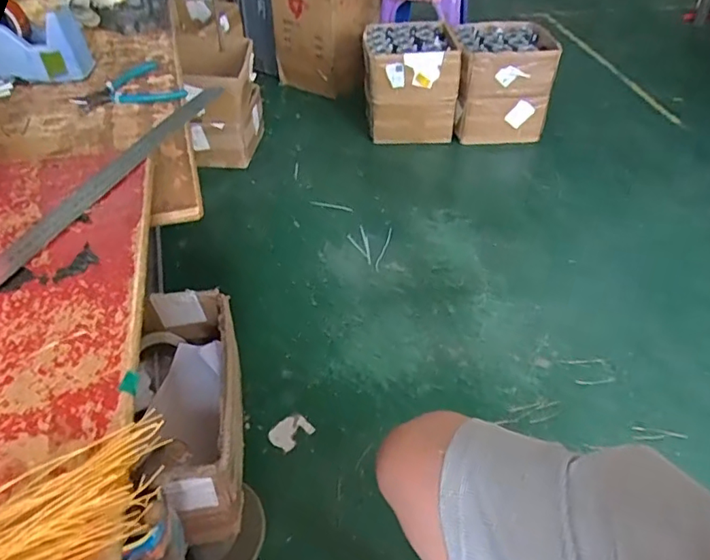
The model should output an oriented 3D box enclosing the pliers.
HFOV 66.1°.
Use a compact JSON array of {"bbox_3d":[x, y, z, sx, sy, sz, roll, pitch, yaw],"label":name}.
[{"bbox_3d":[-0.325,-0.288,0.795,0.142,0.009,0.143,-11,44,-12],"label":"pliers"}]

